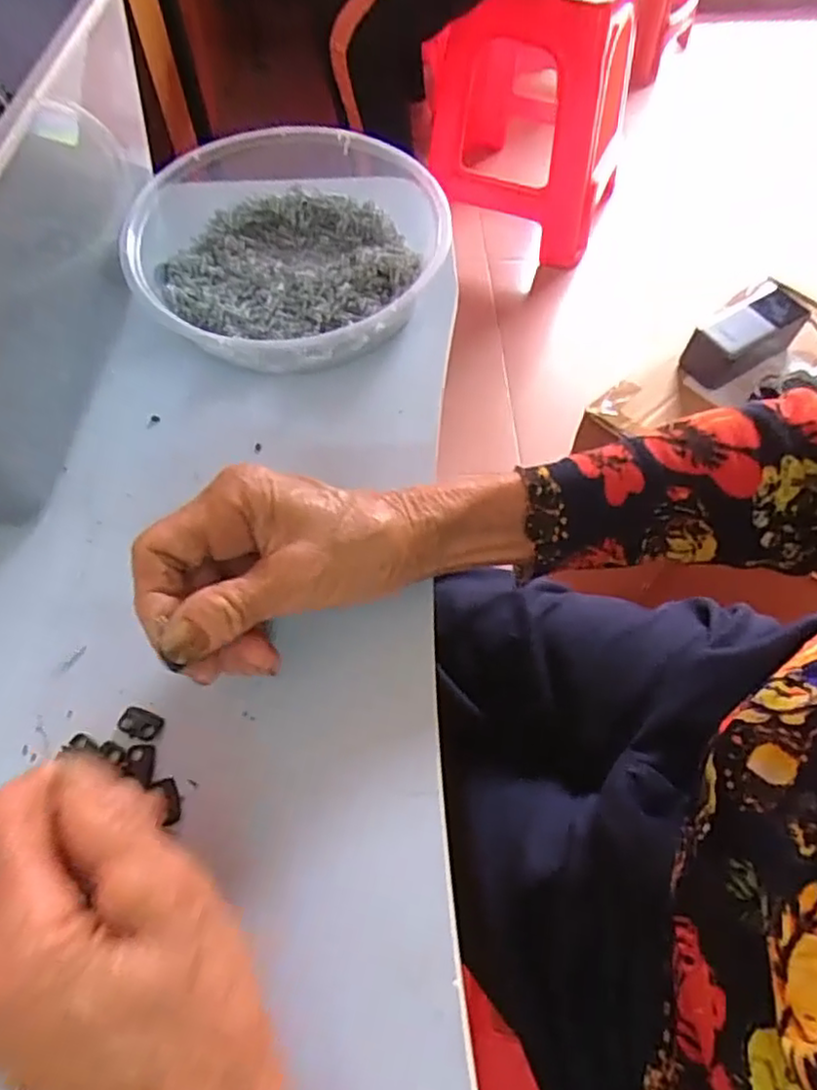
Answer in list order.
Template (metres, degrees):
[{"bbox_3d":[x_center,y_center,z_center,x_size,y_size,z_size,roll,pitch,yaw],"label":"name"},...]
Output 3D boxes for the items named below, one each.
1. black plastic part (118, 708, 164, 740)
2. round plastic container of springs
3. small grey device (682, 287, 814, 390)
[{"bbox_3d":[-0.116,0.077,0.284,0.018,0.004,0.012,13,59,6],"label":"black plastic part"},{"bbox_3d":[-0.077,-0.188,0.399,0.179,0.047,0.205,-23,62,-15],"label":"round plastic container of springs"},{"bbox_3d":[0.362,-0.221,0.702,0.137,0.051,0.050,-26,63,-17],"label":"small grey device"}]

